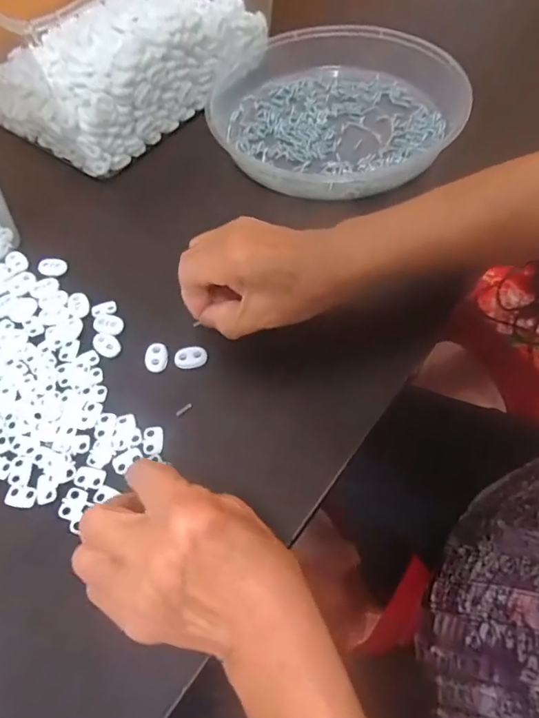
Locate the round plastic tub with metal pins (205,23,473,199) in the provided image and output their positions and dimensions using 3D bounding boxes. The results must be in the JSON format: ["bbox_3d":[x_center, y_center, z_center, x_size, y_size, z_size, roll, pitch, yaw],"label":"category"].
[{"bbox_3d":[0.061,-0.237,0.480,0.234,0.045,0.222,-1,58,4],"label":"round plastic tub with metal pins"}]

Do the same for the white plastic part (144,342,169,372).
[{"bbox_3d":[-0.080,-0.001,0.355,0.015,0.005,0.022,-7,58,0],"label":"white plastic part"}]

